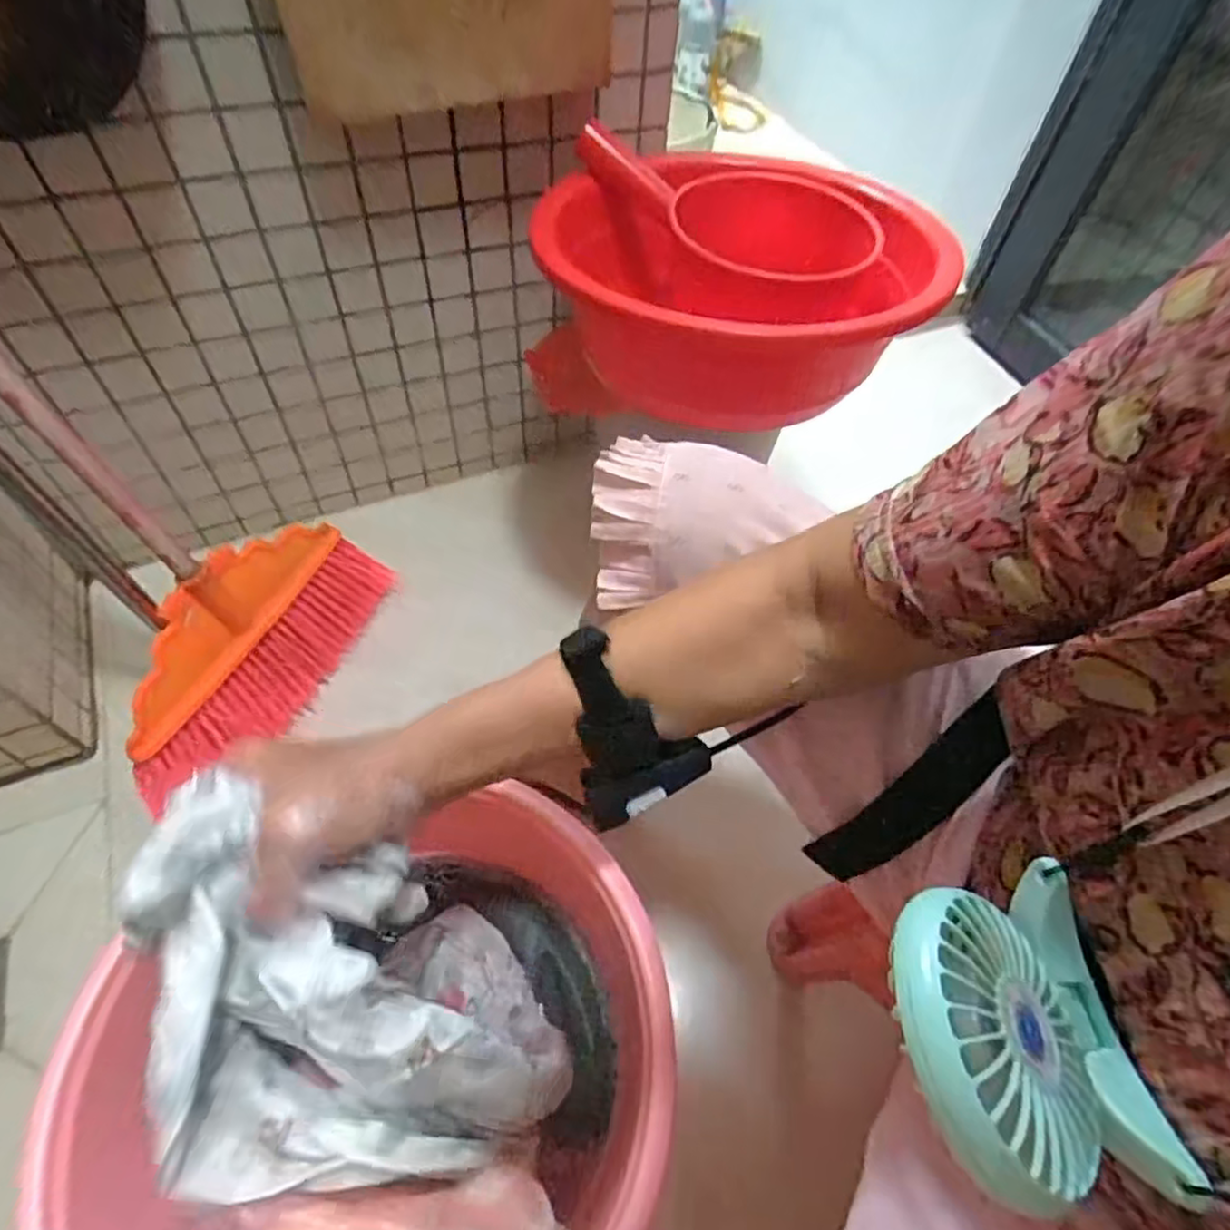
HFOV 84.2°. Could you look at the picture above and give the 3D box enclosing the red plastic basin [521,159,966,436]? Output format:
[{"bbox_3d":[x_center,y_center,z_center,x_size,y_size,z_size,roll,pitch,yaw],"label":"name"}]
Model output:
[{"bbox_3d":[0.135,-0.321,0.690,0.402,0.150,0.402,2,55,-3],"label":"red plastic basin"}]

